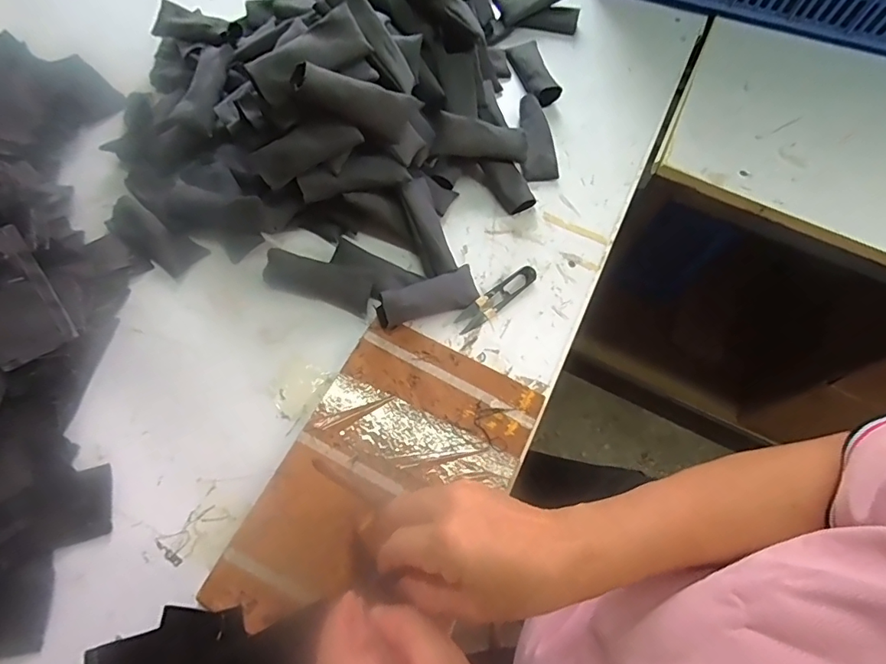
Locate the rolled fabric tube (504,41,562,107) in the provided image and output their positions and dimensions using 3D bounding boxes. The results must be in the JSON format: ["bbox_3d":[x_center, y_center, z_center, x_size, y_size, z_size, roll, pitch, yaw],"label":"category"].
[{"bbox_3d":[0.114,-0.325,0.605,0.040,0.022,0.102,-13,68,-9],"label":"rolled fabric tube"}]

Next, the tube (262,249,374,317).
[{"bbox_3d":[-0.119,-0.051,0.470,0.105,0.035,0.035,20,67,5],"label":"tube"}]

